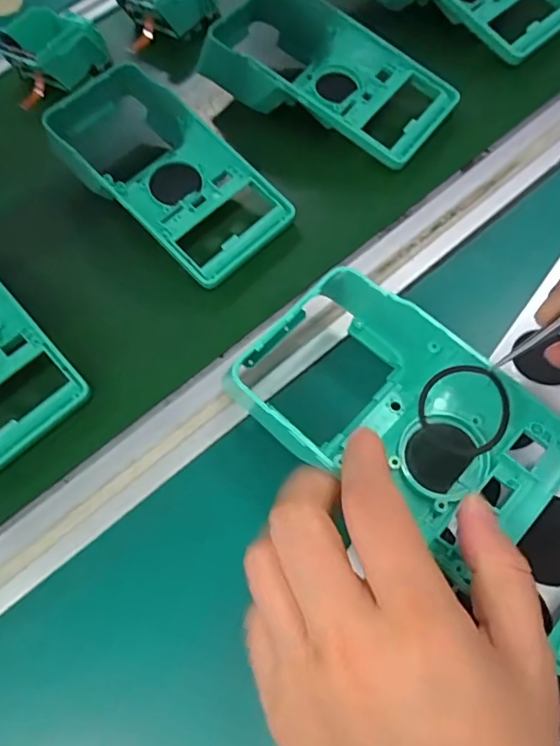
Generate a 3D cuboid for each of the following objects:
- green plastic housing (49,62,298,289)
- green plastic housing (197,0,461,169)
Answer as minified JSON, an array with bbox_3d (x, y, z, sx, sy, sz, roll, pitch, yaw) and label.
[{"bbox_3d":[-0.086,-0.145,0.345,0.094,0.054,0.197,-43,63,-14],"label":"green plastic housing"},{"bbox_3d":[0.033,-0.216,0.363,0.174,0.055,0.090,29,70,23],"label":"green plastic housing"}]

